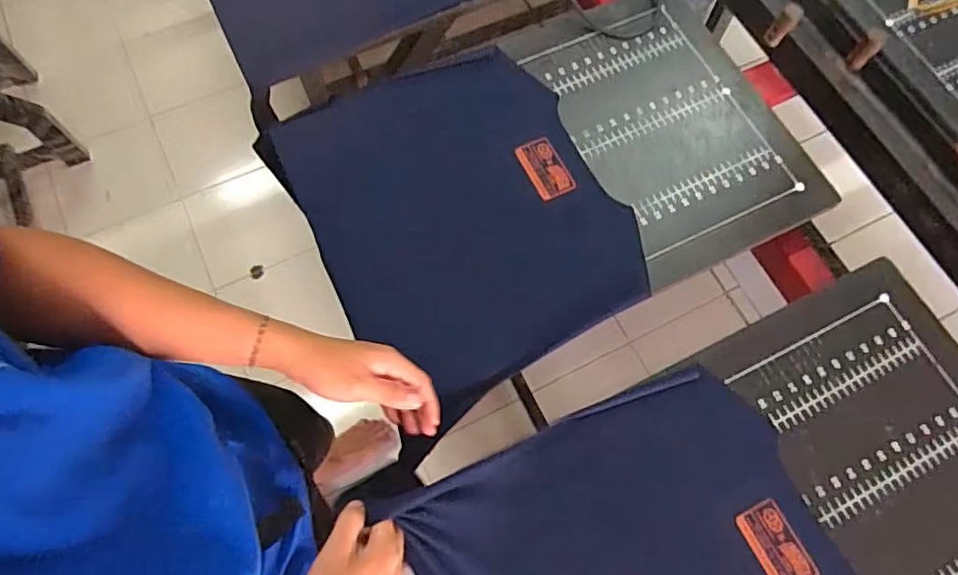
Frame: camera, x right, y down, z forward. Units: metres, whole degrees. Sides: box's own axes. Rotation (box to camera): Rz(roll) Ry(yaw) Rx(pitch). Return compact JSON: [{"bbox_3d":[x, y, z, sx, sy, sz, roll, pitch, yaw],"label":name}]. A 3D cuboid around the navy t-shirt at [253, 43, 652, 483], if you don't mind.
[{"bbox_3d":[-0.030,-0.086,0.753,0.344,0.088,0.432,-26,72,-10],"label":"navy t-shirt"}]

